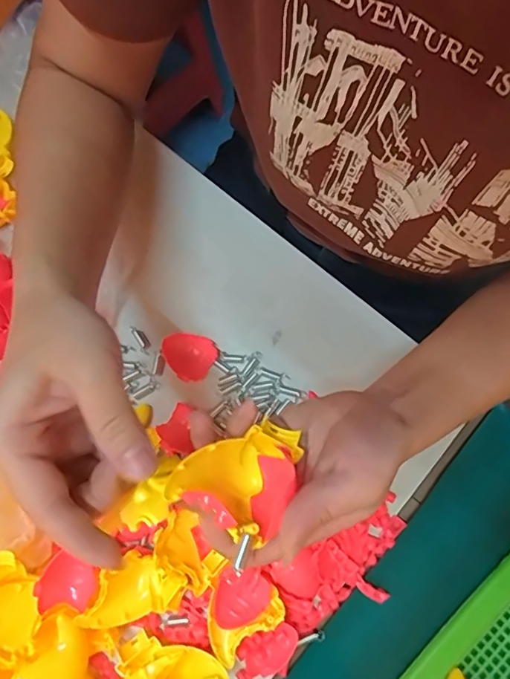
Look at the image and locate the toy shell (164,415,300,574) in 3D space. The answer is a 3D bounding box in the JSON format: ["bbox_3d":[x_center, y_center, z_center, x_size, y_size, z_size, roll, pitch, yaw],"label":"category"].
[{"bbox_3d":[-0.004,0.070,0.250,0.052,0.042,0.063,44,80,9],"label":"toy shell"}]

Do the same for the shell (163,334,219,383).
[{"bbox_3d":[-0.057,0.013,0.408,0.043,0.010,0.039,35,79,7],"label":"shell"}]

